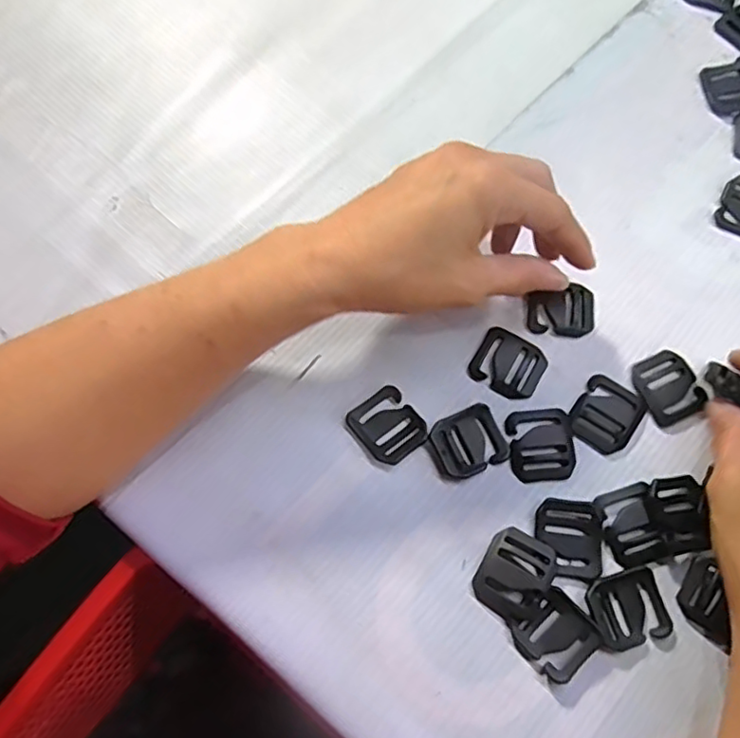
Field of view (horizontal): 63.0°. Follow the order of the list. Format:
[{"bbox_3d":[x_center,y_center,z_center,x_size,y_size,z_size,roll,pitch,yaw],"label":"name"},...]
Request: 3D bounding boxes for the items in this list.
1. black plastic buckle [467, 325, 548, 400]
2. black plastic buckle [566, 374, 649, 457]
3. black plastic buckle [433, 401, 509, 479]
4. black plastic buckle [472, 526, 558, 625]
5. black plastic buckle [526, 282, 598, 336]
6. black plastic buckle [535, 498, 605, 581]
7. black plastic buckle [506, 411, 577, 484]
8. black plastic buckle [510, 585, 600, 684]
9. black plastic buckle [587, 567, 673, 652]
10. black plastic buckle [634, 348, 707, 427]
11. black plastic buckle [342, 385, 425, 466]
[{"bbox_3d":[0.072,-0.003,0.310,0.035,0.004,0.032,31,74,10],"label":"black plastic buckle"},{"bbox_3d":[0.119,0.023,0.301,0.030,0.004,0.036,32,74,10],"label":"black plastic buckle"},{"bbox_3d":[0.049,0.036,0.297,0.033,0.004,0.030,-24,73,-8],"label":"black plastic buckle"},{"bbox_3d":[0.066,0.093,0.276,0.030,0.007,0.038,34,74,11],"label":"black plastic buckle"},{"bbox_3d":[0.102,-0.032,0.321,0.036,0.005,0.027,4,71,1],"label":"black plastic buckle"},{"bbox_3d":[0.094,0.078,0.281,0.032,0.004,0.035,7,71,2],"label":"black plastic buckle"},{"bbox_3d":[0.084,0.037,0.296,0.031,0.004,0.034,-4,71,-2],"label":"black plastic buckle"},{"bbox_3d":[0.083,0.117,0.267,0.032,0.008,0.030,-43,77,-14],"label":"black plastic buckle"},{"bbox_3d":[0.116,0.108,0.271,0.033,0.007,0.030,-12,72,-5],"label":"black plastic buckle"},{"bbox_3d":[0.152,0.009,0.307,0.029,0.004,0.035,-25,73,-9],"label":"black plastic buckle"},{"bbox_3d":[0.009,0.028,0.299,0.031,0.004,0.034,-37,75,-12],"label":"black plastic buckle"}]

